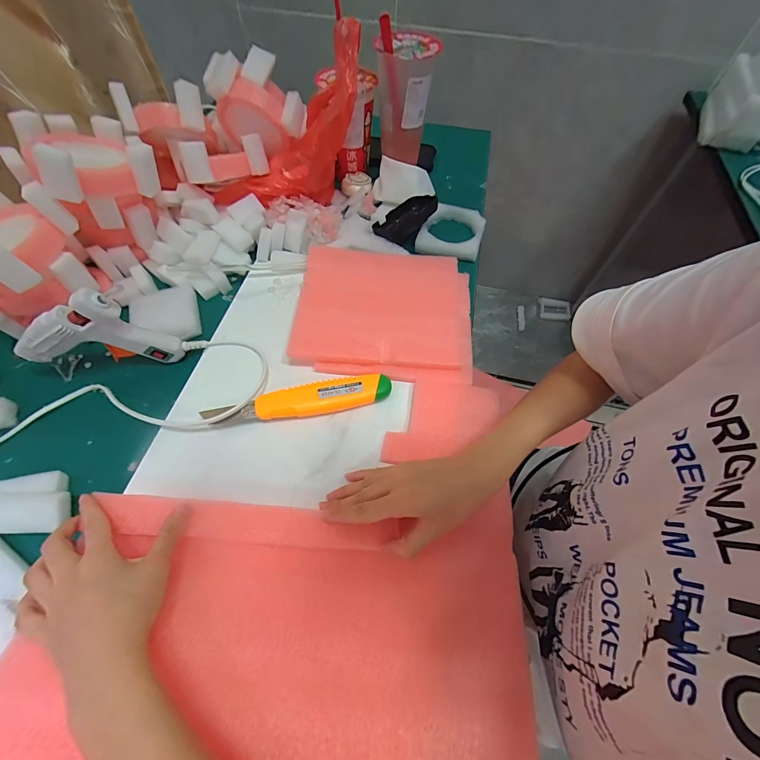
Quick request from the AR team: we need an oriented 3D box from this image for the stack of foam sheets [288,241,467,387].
[{"bbox_3d":[0.007,-0.087,0.416,0.208,0.030,0.184,7,60,2],"label":"stack of foam sheets"}]

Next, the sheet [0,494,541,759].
[{"bbox_3d":[-0.082,0.245,0.195,0.368,0.040,0.328,8,49,-4],"label":"sheet"}]

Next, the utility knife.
[{"bbox_3d":[-0.081,0.024,0.352,0.185,0.022,0.032,-12,61,-8],"label":"utility knife"}]

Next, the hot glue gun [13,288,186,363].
[{"bbox_3d":[-0.291,-0.048,0.337,0.136,0.094,0.024,-9,61,-7],"label":"hot glue gun"}]

